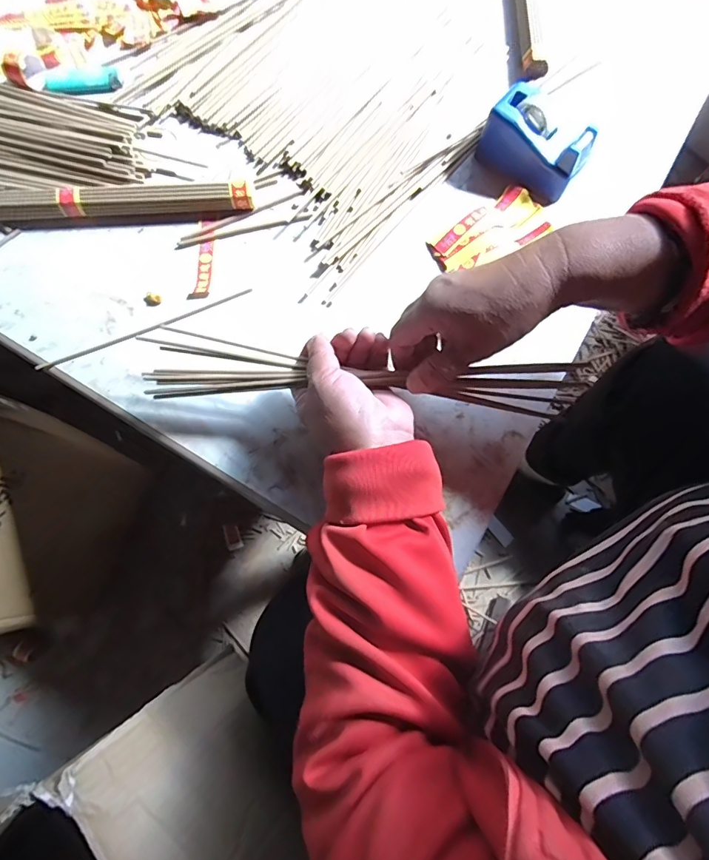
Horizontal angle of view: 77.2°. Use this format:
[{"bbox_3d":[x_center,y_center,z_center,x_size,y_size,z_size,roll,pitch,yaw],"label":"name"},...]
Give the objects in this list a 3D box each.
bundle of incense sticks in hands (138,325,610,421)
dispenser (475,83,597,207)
[{"bbox_3d":[0.006,-0.042,0.331,0.332,0.019,0.049,4,101,5],"label":"bundle of incense sticks in hands"},{"bbox_3d":[0.174,-0.274,0.426,0.103,0.050,0.051,41,78,10],"label":"dispenser"}]

